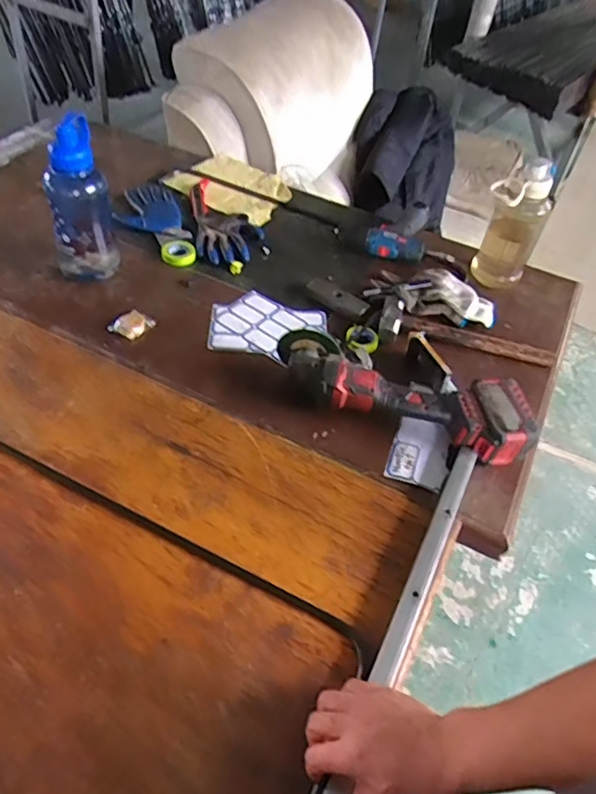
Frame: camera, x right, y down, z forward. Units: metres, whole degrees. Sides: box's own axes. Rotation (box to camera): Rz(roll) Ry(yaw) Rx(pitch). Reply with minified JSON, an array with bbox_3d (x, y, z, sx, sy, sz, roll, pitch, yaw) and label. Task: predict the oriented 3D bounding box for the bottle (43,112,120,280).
[{"bbox_3d":[-0.387,-0.339,1.020,0.104,0.254,0.077,-18,52,-21],"label":"bottle"}]

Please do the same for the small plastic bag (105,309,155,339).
[{"bbox_3d":[-0.286,-0.126,1.001,0.067,0.013,0.058,32,52,21],"label":"small plastic bag"}]

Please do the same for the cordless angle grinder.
[{"bbox_3d":[0.157,-0.004,0.899,0.403,0.095,0.126,16,48,8],"label":"cordless angle grinder"}]

